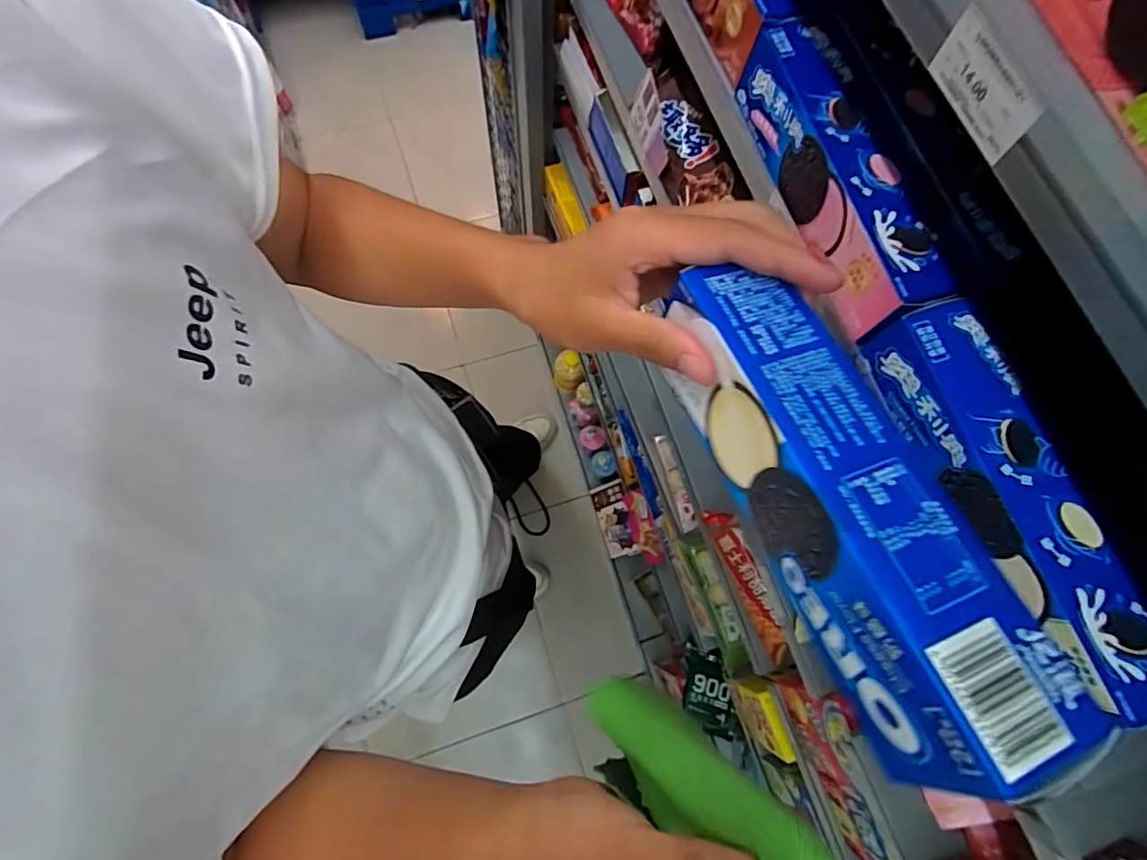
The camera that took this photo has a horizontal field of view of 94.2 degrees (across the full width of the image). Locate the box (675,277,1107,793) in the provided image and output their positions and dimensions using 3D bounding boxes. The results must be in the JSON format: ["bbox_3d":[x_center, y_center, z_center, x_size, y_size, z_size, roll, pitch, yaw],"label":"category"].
[{"bbox_3d":[0.098,0.026,0.218,0.051,0.058,0.203,-19,68,-7],"label":"box"}]

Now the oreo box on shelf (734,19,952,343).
[{"bbox_3d":[0.164,-0.161,0.338,0.052,0.048,0.210,-12,74,-5],"label":"oreo box on shelf"}]

